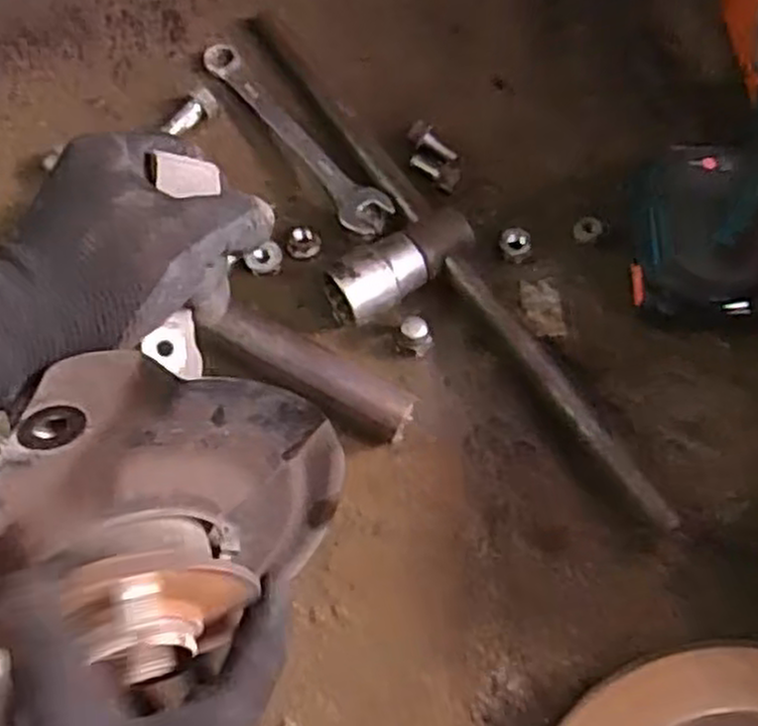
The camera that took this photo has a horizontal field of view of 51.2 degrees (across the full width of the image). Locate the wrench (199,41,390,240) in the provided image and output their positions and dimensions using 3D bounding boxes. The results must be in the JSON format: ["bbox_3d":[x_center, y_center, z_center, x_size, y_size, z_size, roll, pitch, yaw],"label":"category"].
[{"bbox_3d":[-0.060,-0.163,0.554,0.033,0.007,0.200,-35,67,-10],"label":"wrench"}]

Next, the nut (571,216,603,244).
[{"bbox_3d":[0.140,-0.088,0.530,0.018,0.017,0.012,-10,68,-2],"label":"nut"}]

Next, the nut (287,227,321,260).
[{"bbox_3d":[-0.050,-0.080,0.530,0.018,0.011,0.022,31,72,14],"label":"nut"}]

